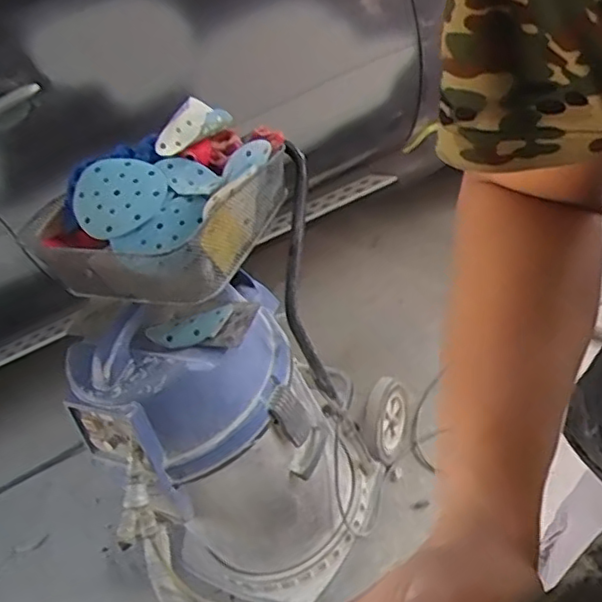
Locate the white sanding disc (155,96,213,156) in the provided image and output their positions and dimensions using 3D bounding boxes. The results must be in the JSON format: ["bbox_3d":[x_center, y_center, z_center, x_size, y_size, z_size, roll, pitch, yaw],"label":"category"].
[{"bbox_3d":[-0.195,-0.286,1.052,0.012,0.073,0.116,32,78,22],"label":"white sanding disc"}]

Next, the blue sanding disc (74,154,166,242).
[{"bbox_3d":[-0.278,-0.160,0.975,0.149,0.017,0.148,-5,65,11],"label":"blue sanding disc"}]

